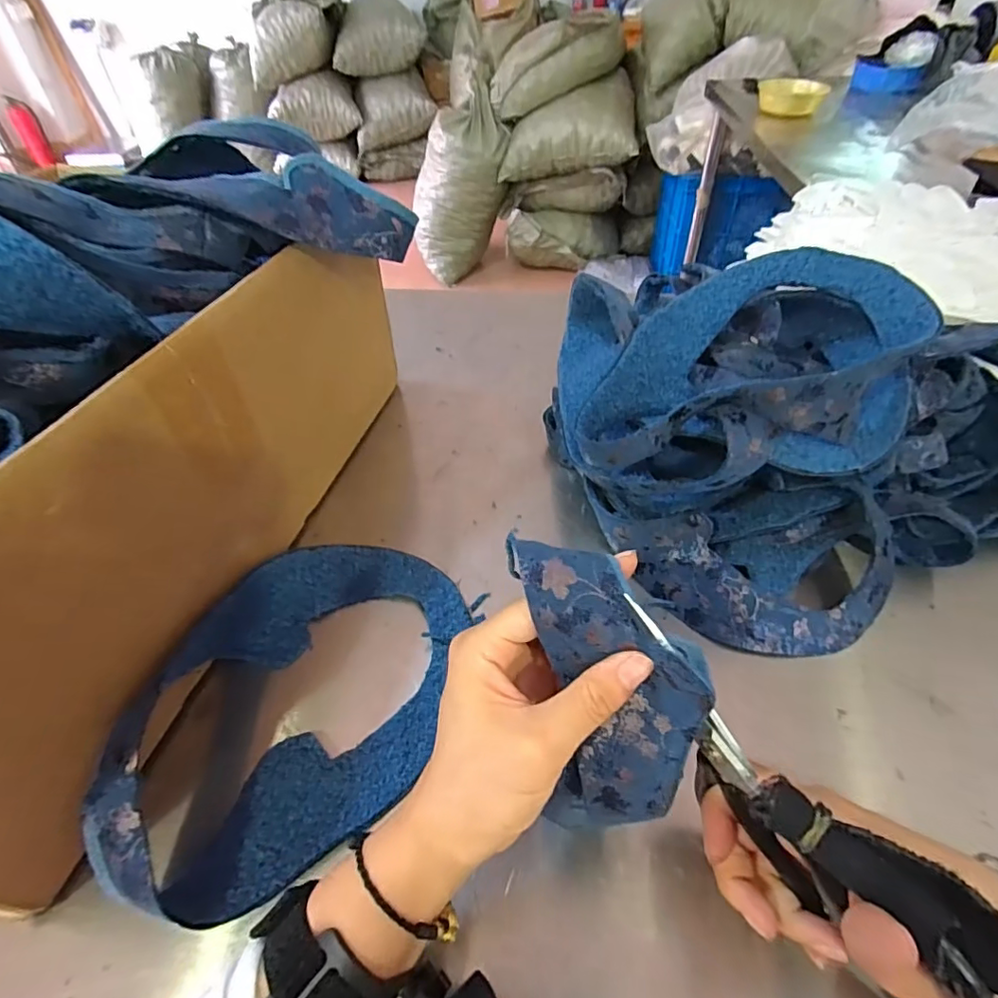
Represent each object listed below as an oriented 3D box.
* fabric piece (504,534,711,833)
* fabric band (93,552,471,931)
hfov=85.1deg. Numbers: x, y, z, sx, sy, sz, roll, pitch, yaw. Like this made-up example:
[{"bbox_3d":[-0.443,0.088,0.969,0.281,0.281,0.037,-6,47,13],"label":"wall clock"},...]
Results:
[{"bbox_3d":[0.049,0.077,0.220,0.064,0.044,0.131,-17,89,-13],"label":"fabric piece"},{"bbox_3d":[-0.127,0.115,0.339,0.151,0.067,0.241,10,47,12],"label":"fabric band"}]

